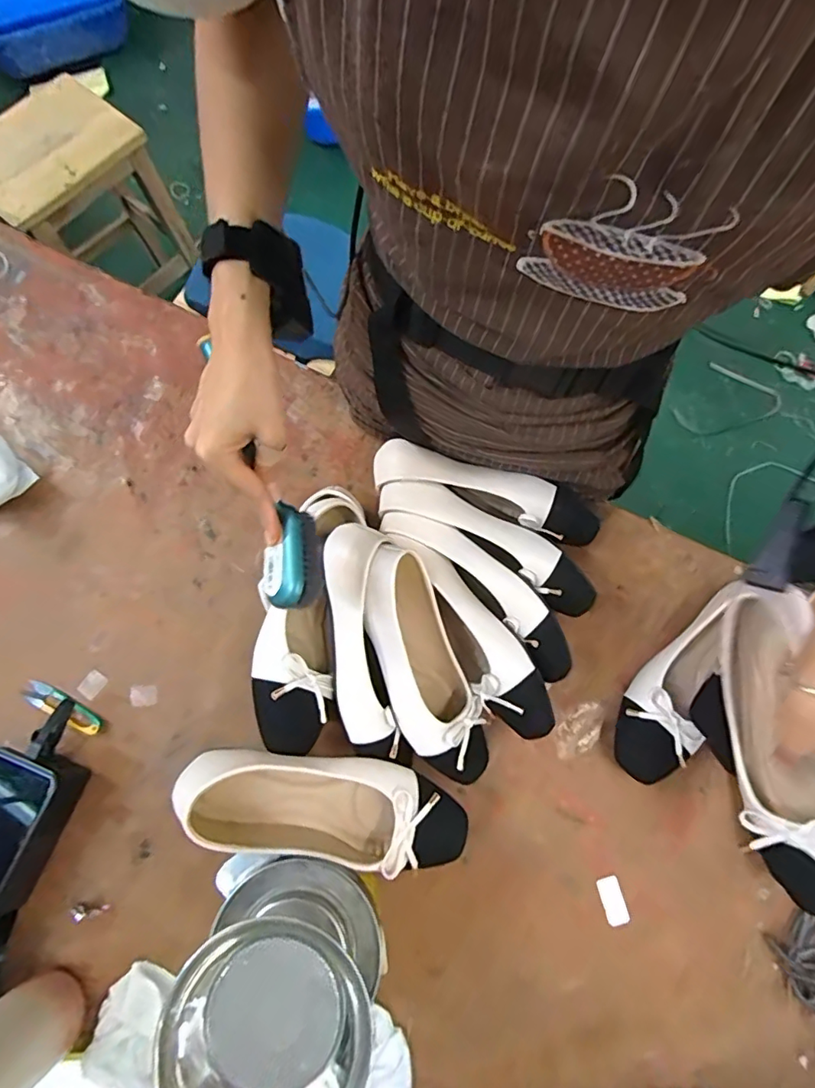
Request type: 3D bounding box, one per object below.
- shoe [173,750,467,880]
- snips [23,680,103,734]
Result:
[{"bbox_3d":[-0.066,0.231,0.461,0.249,0.054,0.090,14,74,-12],"label":"shoe"},{"bbox_3d":[-0.372,0.175,0.560,0.095,0.013,0.026,23,75,6],"label":"snips"}]

